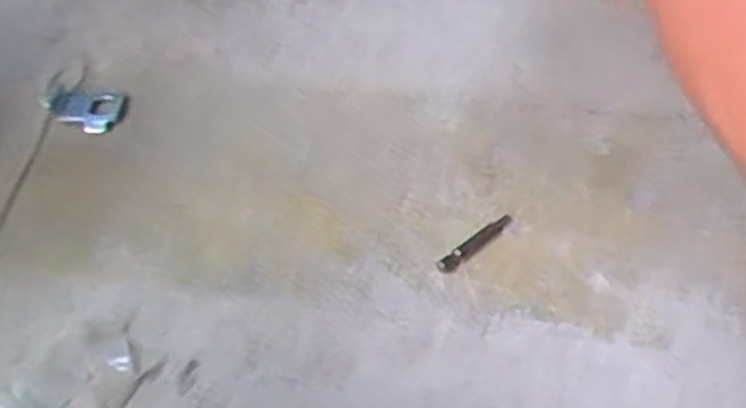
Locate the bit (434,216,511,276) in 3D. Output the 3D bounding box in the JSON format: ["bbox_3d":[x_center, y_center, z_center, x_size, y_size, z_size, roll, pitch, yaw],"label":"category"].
[{"bbox_3d":[0.052,0.020,0.394,0.050,0.004,0.009,-33,59,-24],"label":"bit"}]

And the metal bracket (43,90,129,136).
[{"bbox_3d":[-0.170,-0.056,0.451,0.053,0.009,0.033,8,52,6],"label":"metal bracket"}]

